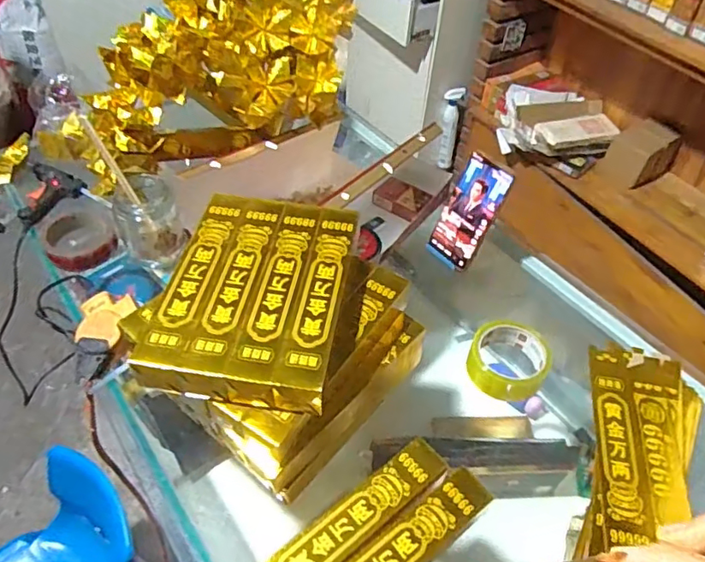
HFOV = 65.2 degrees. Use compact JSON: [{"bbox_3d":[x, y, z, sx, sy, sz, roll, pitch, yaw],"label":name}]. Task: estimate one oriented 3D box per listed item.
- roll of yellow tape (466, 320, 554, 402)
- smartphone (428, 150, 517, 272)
[{"bbox_3d":[0.193,0.097,0.679,0.092,0.047,0.089,2,48,-2],"label":"roll of yellow tape"},{"bbox_3d":[0.162,-0.095,0.767,0.073,0.160,0.011,39,34,27],"label":"smartphone"}]

